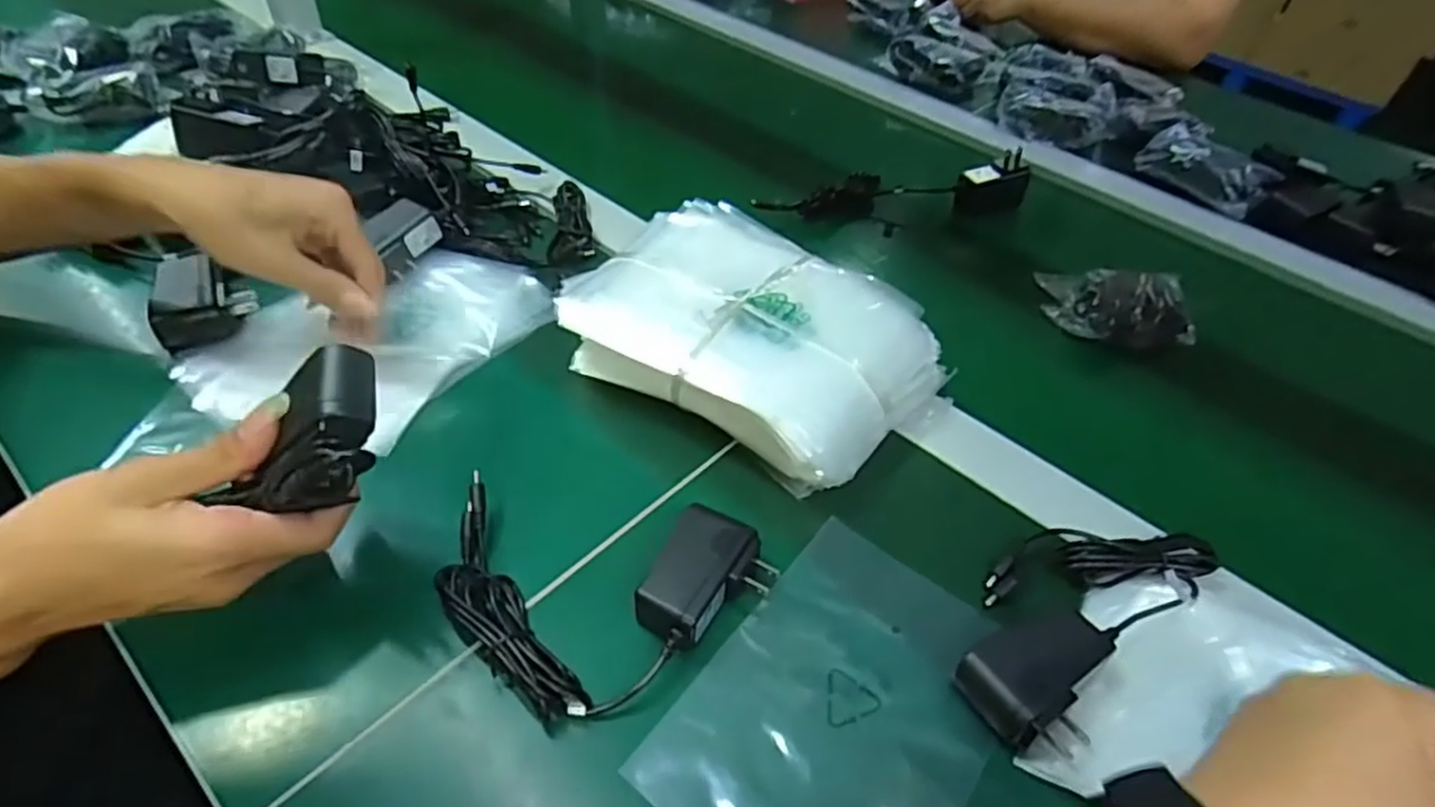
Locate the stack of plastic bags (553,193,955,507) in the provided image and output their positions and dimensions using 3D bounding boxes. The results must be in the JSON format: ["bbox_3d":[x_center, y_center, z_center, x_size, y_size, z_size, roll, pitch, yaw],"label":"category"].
[{"bbox_3d":[0.019,-0.048,0.508,0.237,0.071,0.167,31,51,22],"label":"stack of plastic bags"}]

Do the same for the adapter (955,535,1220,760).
[{"bbox_3d":[0.197,0.105,0.406,0.182,0.028,0.080,-30,56,-30],"label":"adapter"}]

